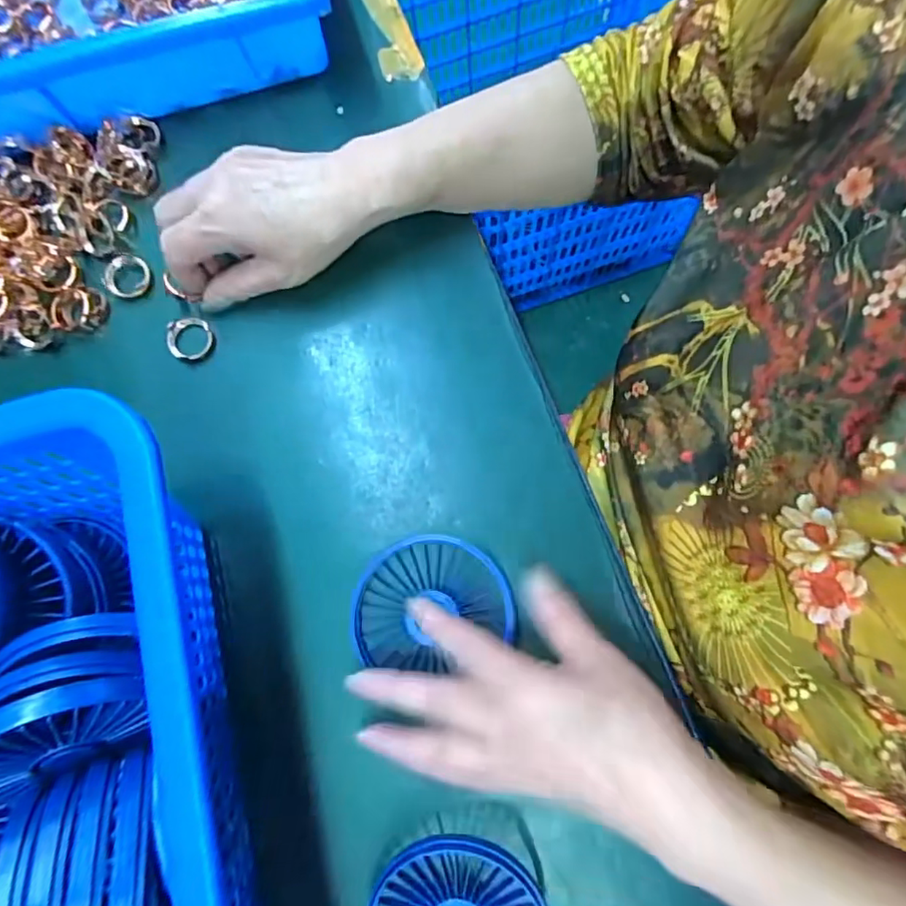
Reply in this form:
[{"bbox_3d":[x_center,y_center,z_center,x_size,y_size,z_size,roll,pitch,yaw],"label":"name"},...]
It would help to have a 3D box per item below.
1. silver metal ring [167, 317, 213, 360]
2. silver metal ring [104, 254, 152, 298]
[{"bbox_3d":[-0.163,-0.072,0.341,0.027,0.007,0.026,-1,78,3],"label":"silver metal ring"},{"bbox_3d":[-0.208,-0.113,0.351,0.025,0.009,0.028,27,81,8],"label":"silver metal ring"}]

